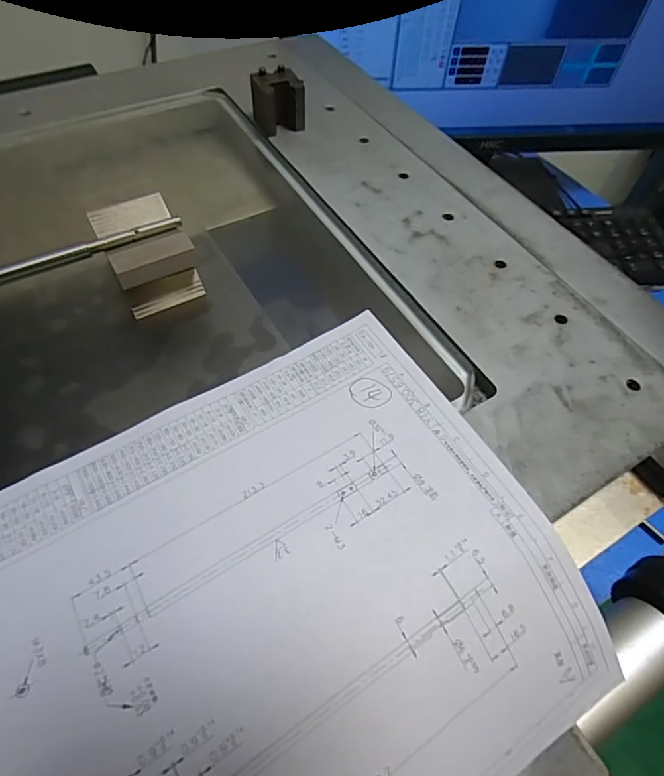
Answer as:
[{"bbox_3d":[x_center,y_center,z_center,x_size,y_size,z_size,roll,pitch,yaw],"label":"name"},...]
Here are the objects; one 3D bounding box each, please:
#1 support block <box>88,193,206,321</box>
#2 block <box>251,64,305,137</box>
[{"bbox_3d":[-0.094,-0.064,0.245,0.041,0.043,0.051,-26,62,-19],"label":"support block"},{"bbox_3d":[-0.039,-0.209,0.351,0.030,0.033,0.031,-24,62,-18],"label":"block"}]

